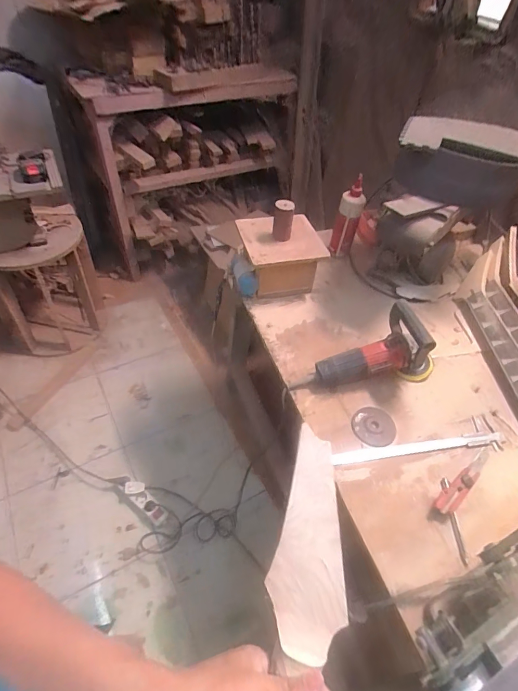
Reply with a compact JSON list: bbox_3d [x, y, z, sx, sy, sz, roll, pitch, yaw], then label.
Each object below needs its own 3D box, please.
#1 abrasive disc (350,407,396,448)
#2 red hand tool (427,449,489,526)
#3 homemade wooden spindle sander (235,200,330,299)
[{"bbox_3d":[0.234,0.161,0.784,0.084,0.004,0.089,2,49,-2],"label":"abrasive disc"},{"bbox_3d":[0.379,0.252,0.712,0.200,0.019,0.032,-31,57,-27],"label":"red hand tool"},{"bbox_3d":[0.054,-0.259,1.014,0.201,0.197,0.191,-7,50,-9],"label":"homemade wooden spindle sander"}]

